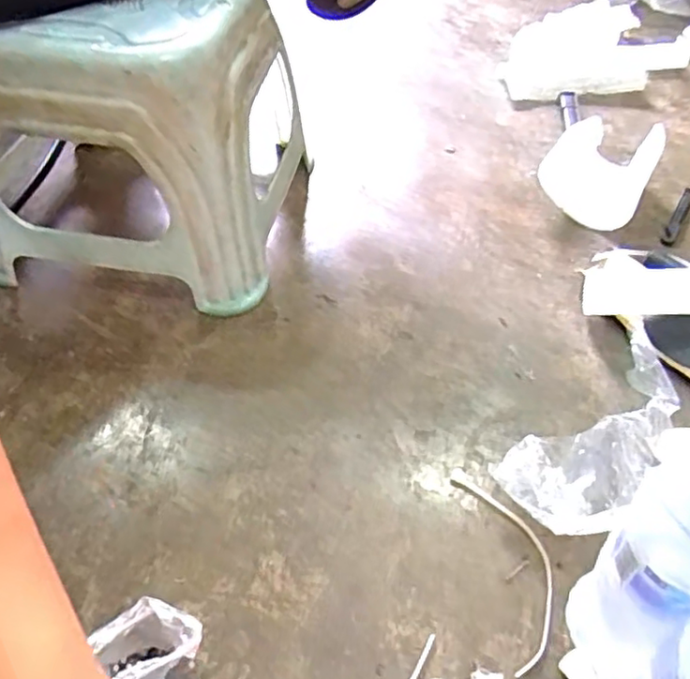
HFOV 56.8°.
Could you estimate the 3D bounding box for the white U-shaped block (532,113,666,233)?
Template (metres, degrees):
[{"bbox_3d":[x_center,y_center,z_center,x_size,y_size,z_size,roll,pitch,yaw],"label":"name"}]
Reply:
[{"bbox_3d":[0.271,-0.179,0.673,0.103,0.058,0.124,30,55,22],"label":"white U-shaped block"}]

